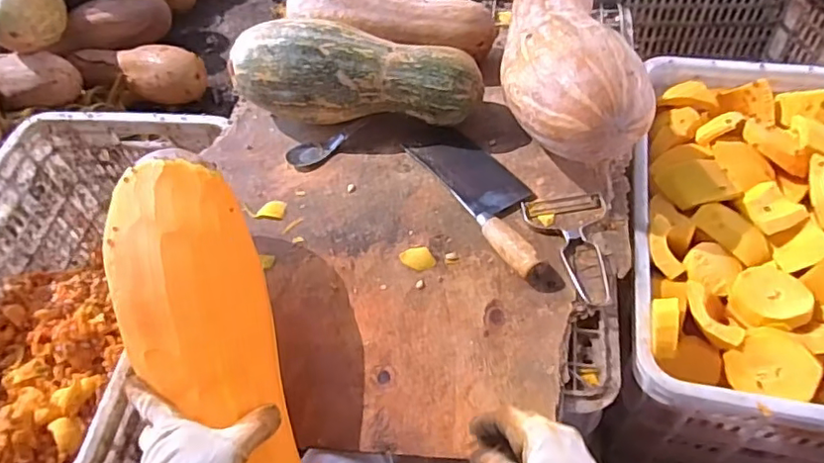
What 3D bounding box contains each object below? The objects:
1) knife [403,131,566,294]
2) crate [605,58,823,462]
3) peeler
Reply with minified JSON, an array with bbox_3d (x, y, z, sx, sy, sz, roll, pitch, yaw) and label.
[{"bbox_3d":[0.092,-0.049,0.673,0.084,0.032,0.277,-27,56,-14],"label":"knife"},{"bbox_3d":[0.455,0.039,0.757,0.360,0.267,0.513,7,55,10],"label":"crate"},{"bbox_3d":[0.179,0.016,0.630,0.093,0.009,0.140,-6,53,1],"label":"peeler"}]

